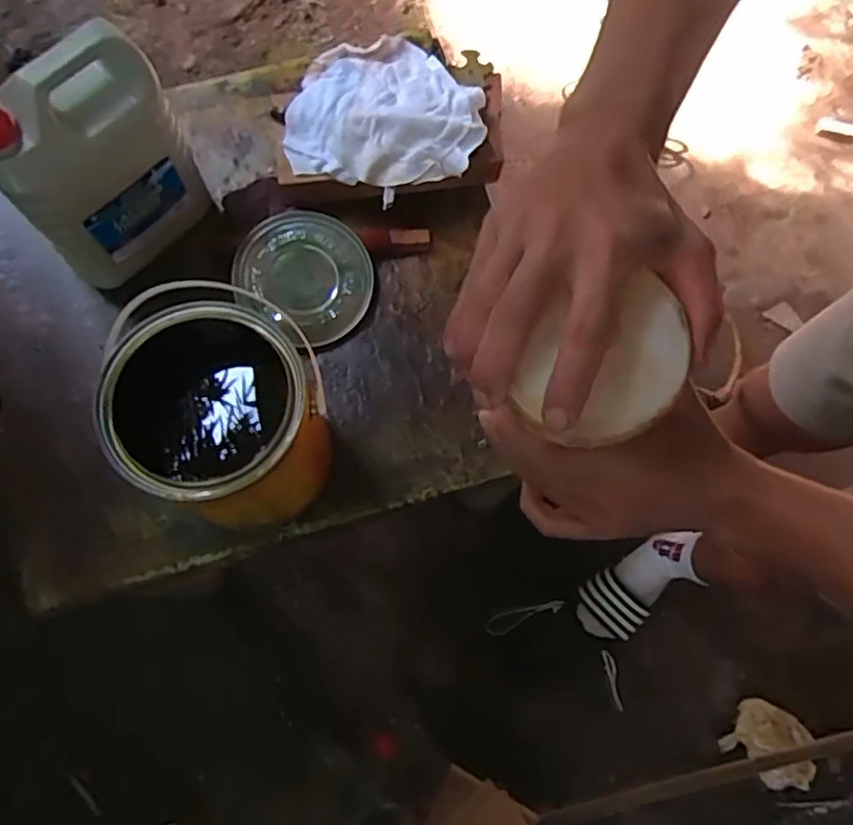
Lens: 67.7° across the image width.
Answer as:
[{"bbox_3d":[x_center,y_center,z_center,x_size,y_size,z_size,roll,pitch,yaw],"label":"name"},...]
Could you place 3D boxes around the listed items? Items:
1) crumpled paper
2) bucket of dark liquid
[{"bbox_3d":[0.583,0.556,1.061,0.147,0.038,0.114,34,75,11],"label":"crumpled paper"},{"bbox_3d":[-0.173,0.004,0.599,0.157,0.197,0.171,0,71,0],"label":"bucket of dark liquid"}]

